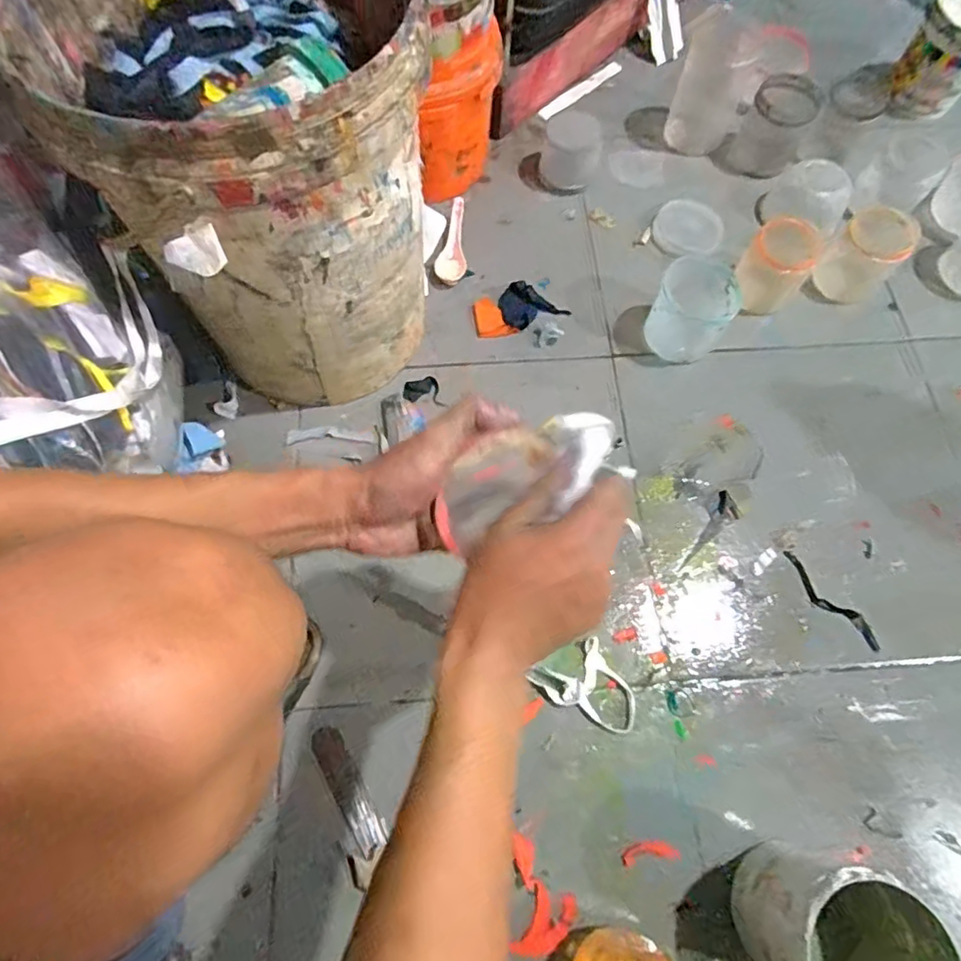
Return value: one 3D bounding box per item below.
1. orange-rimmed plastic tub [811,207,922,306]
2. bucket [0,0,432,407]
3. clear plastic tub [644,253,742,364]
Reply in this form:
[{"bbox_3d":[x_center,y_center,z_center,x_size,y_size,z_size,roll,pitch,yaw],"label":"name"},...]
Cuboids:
[{"bbox_3d":[0.496,-0.290,0.737,0.083,0.082,0.093,43,74,14],"label":"orange-rimmed plastic tub"},{"bbox_3d":[-0.191,-0.294,0.572,0.292,0.353,0.303,0,69,-1],"label":"bucket"},{"bbox_3d":[0.266,-0.213,0.716,0.094,0.085,0.094,0,69,-1],"label":"clear plastic tub"}]

